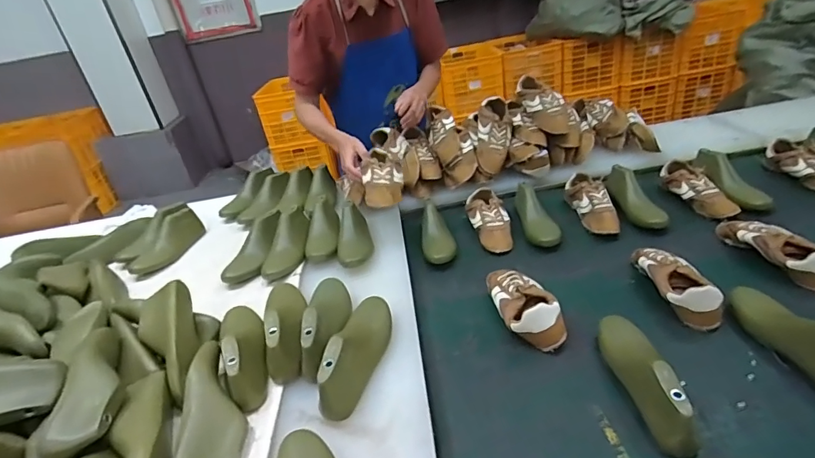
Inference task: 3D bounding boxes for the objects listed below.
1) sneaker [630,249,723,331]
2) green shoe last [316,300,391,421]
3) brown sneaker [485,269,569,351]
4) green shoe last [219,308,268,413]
[{"bbox_3d":[0.483,0.093,0.826,0.076,0.069,0.213,-10,30,3],"label":"sneaker"},{"bbox_3d":[-0.080,0.183,0.722,0.063,0.078,0.238,-1,32,18],"label":"green shoe last"},{"bbox_3d":[0.207,0.133,0.834,0.082,0.070,0.208,-15,30,-6],"label":"brown sneaker"},{"bbox_3d":[-0.283,0.193,0.776,0.074,0.082,0.246,-23,32,-19],"label":"green shoe last"}]

